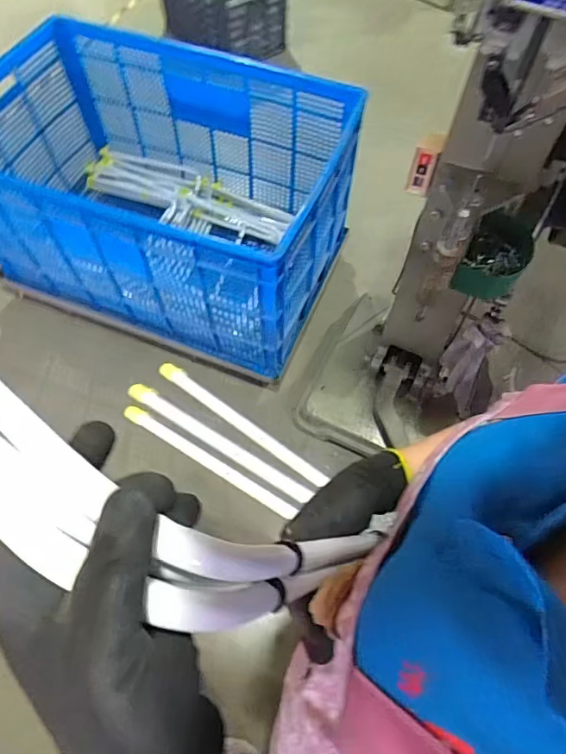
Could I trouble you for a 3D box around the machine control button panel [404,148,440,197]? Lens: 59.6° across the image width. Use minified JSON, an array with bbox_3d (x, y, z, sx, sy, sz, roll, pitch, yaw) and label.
[{"bbox_3d":[0.268,-0.395,0.957,0.047,0.108,0.013,17,62,10],"label":"machine control button panel"}]

